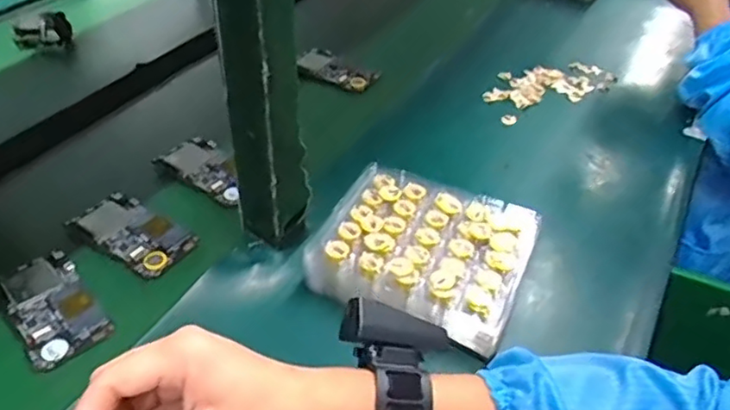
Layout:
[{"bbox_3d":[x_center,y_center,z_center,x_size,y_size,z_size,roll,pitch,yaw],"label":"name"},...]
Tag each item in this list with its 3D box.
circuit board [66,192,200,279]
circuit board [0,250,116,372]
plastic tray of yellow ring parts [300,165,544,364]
[{"bbox_3d":[-0.225,0.024,0.607,0.123,0.007,0.065,27,46,25],"label":"circuit board"},{"bbox_3d":[-0.269,0.086,0.535,0.062,0.005,0.124,-27,50,-30],"label":"circuit board"},{"bbox_3d":[0.048,0.045,0.561,0.184,0.057,0.155,19,43,16],"label":"plastic tray of yellow ring parts"}]

